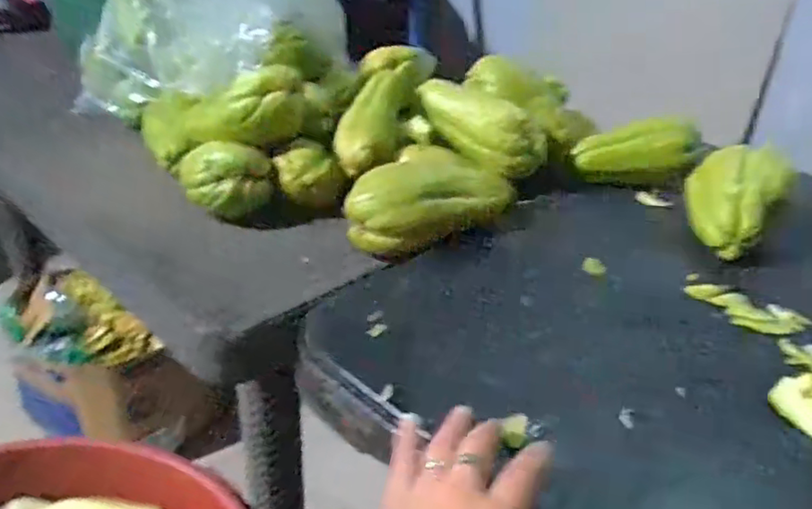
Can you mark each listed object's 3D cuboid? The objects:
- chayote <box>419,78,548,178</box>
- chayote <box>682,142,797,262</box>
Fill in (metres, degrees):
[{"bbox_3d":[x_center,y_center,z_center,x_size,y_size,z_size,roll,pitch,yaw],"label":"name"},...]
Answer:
[{"bbox_3d":[0.084,-0.152,0.736,0.163,0.066,0.059,35,39,17],"label":"chayote"},{"bbox_3d":[0.332,-0.050,0.651,0.094,0.095,0.110,19,33,25],"label":"chayote"}]

